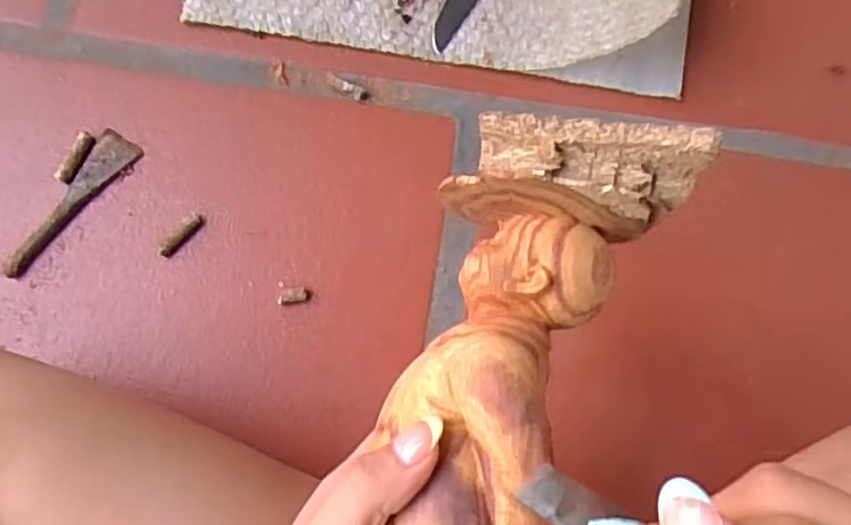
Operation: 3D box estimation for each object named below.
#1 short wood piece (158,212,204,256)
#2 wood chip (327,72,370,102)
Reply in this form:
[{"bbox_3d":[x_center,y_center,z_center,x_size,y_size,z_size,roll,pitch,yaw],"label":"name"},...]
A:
[{"bbox_3d":[-0.141,-0.016,0.407,0.009,0.009,0.031,40,79,11],"label":"short wood piece"},{"bbox_3d":[-0.048,-0.107,0.427,0.030,0.004,0.009,27,77,8],"label":"wood chip"}]

